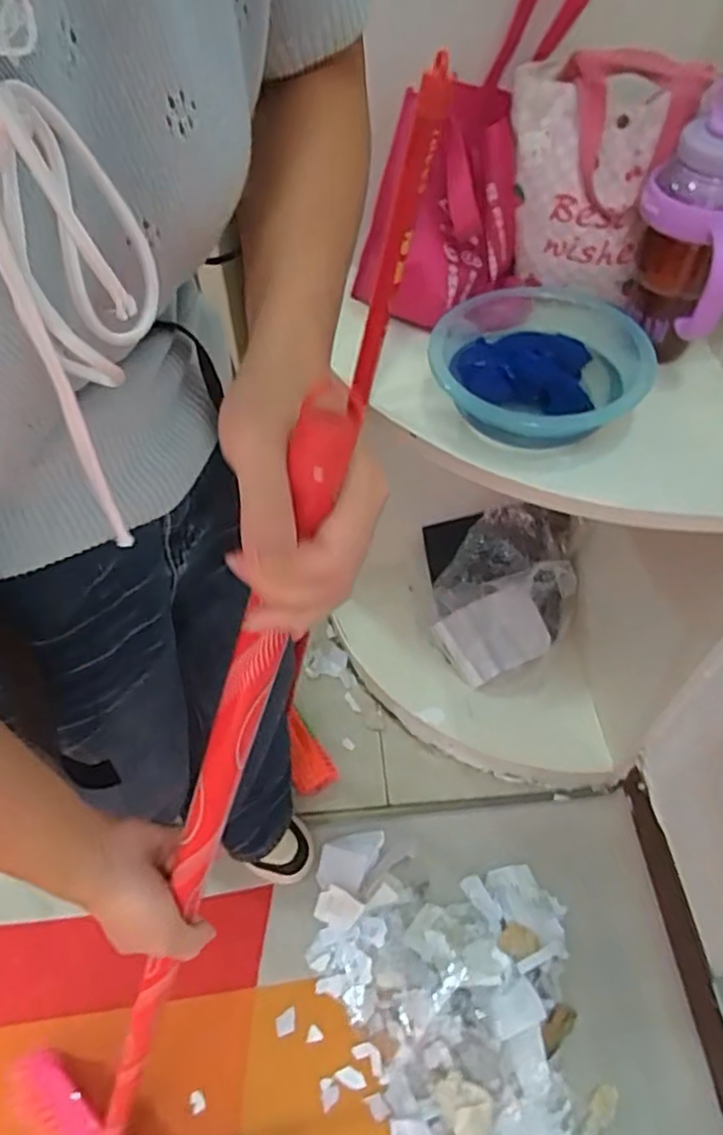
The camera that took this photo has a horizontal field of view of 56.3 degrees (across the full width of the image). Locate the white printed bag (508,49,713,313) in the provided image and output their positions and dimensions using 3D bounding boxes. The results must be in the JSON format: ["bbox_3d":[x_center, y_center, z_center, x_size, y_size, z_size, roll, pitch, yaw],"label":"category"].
[{"bbox_3d":[0.229,-0.390,0.667,0.167,0.204,0.104,32,60,22],"label":"white printed bag"}]

